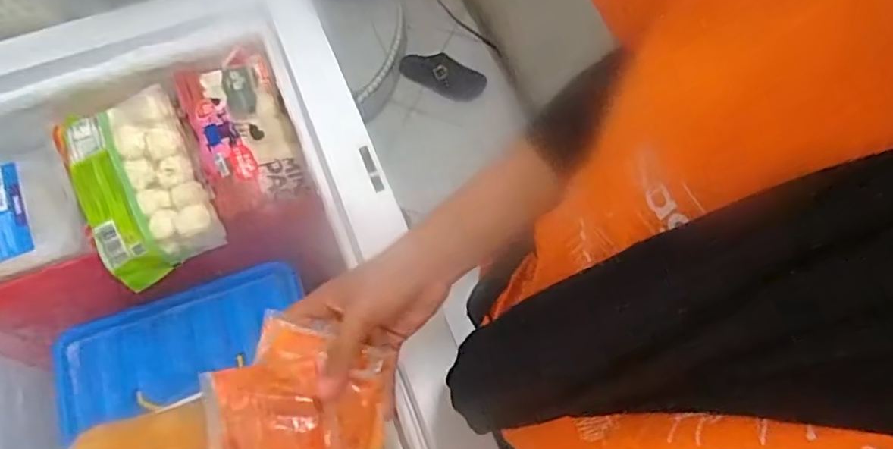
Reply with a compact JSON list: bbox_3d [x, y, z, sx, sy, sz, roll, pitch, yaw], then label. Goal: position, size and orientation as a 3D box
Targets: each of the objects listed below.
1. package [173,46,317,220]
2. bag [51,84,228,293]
[{"bbox_3d":[-0.264,-0.122,0.744,0.126,0.057,0.222,-22,67,-10],"label":"package"},{"bbox_3d":[-0.381,-0.055,0.711,0.147,0.072,0.230,-27,68,-12],"label":"bag"}]

